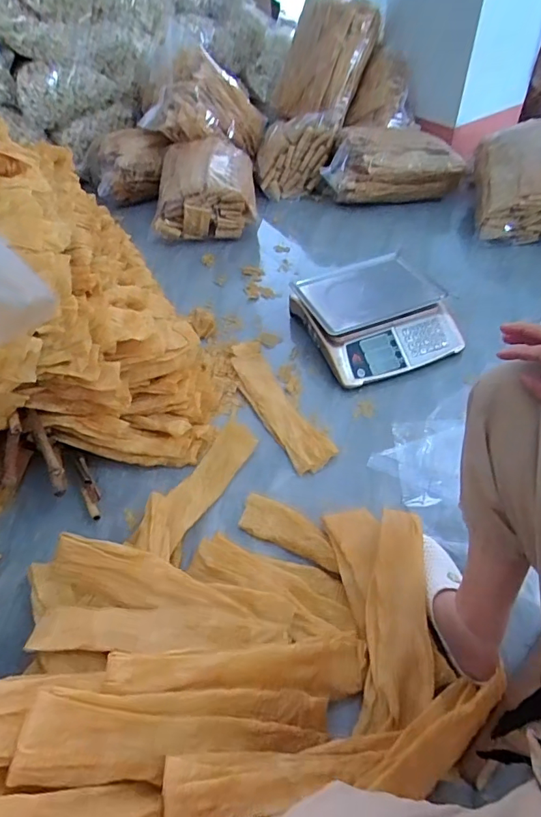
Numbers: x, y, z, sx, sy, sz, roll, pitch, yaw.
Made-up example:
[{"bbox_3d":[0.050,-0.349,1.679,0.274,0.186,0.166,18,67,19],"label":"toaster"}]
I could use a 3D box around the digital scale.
[{"bbox_3d":[0.263,-0.226,1.154,0.344,0.111,0.318,-17,49,-11],"label":"digital scale"}]

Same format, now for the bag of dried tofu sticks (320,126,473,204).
[{"bbox_3d":[0.413,-0.848,1.610,0.475,0.178,0.207,-5,48,0],"label":"bag of dried tofu sticks"}]

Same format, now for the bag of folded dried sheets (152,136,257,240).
[{"bbox_3d":[-0.220,-0.752,1.606,0.330,0.197,0.379,-6,48,-1],"label":"bag of folded dried sheets"}]

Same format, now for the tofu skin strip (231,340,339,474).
[{"bbox_3d":[0.011,-0.018,1.041,0.096,0.019,0.394,-22,50,-15],"label":"tofu skin strip"}]

